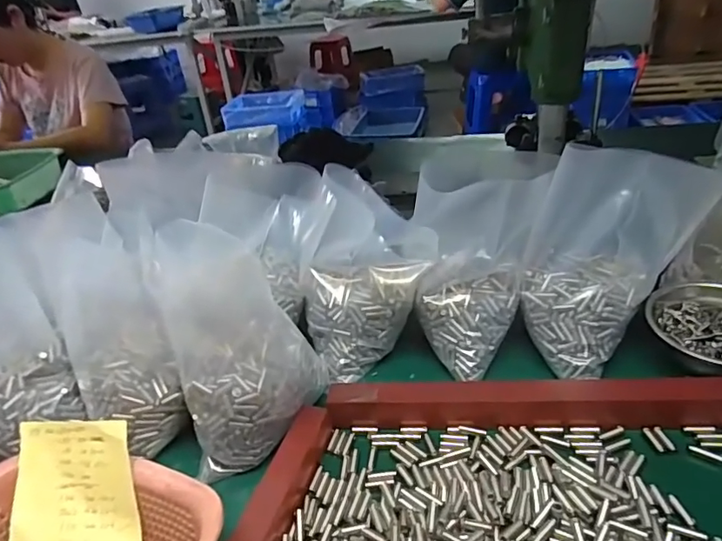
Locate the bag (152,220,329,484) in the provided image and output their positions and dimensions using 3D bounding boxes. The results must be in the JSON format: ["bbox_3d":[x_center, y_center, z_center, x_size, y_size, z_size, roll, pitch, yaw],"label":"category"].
[{"bbox_3d":[-0.118,0.054,0.491,0.133,0.096,0.233,-18,62,-18],"label":"bag"}]

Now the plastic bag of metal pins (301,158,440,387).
[{"bbox_3d":[0.004,0.003,0.548,0.130,0.184,0.112,-10,33,-7],"label":"plastic bag of metal pins"}]

